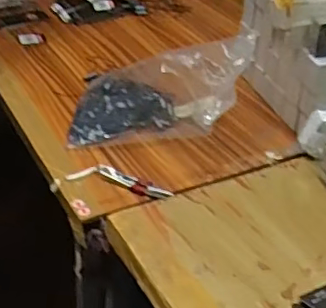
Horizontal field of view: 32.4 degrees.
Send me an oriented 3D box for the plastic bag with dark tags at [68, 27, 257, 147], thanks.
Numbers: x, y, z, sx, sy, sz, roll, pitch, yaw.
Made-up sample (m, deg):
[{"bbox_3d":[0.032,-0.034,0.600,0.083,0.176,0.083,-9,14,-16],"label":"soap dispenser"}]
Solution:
[{"bbox_3d":[-0.005,-0.093,0.802,0.220,0.122,0.165,10,35,7],"label":"plastic bag with dark tags"}]

